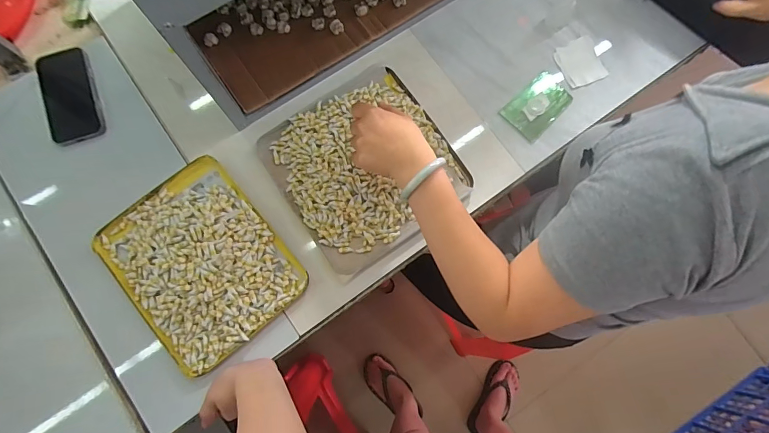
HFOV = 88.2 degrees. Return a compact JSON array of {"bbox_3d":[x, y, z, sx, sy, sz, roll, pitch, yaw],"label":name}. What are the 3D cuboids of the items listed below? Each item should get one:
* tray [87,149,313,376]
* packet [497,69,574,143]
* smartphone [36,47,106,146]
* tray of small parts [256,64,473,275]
[{"bbox_3d":[-0.251,0.057,0.539,0.193,0.030,0.251,-39,82,-8],"label":"tray"},{"bbox_3d":[0.237,-0.170,0.608,0.107,0.011,0.069,-43,82,-8],"label":"packet"},{"bbox_3d":[-0.469,-0.183,0.592,0.074,0.012,0.151,-22,80,-5],"label":"smartphone"},{"bbox_3d":[-0.027,-0.075,0.567,0.235,0.017,0.243,-33,81,-7],"label":"tray of small parts"}]

